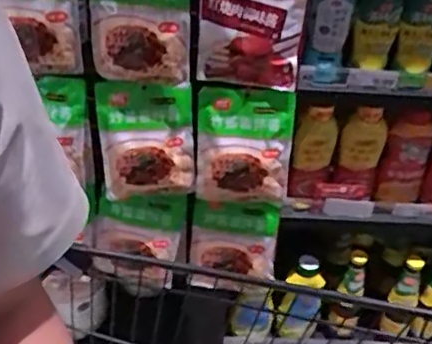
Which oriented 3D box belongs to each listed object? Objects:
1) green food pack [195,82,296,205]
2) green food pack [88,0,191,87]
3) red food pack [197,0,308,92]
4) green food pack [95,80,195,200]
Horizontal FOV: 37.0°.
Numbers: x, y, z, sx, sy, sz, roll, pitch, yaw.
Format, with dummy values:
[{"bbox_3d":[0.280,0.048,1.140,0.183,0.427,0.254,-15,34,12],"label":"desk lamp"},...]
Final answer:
[{"bbox_3d":[0.044,-0.038,1.085,0.155,0.202,0.050,8,36,5],"label":"green food pack"},{"bbox_3d":[-0.116,-0.227,0.964,0.154,0.200,0.034,6,36,1],"label":"green food pack"},{"bbox_3d":[0.052,-0.222,0.969,0.156,0.204,0.037,10,36,7],"label":"red food pack"},{"bbox_3d":[-0.117,-0.050,1.081,0.158,0.199,0.049,4,36,-1],"label":"green food pack"}]

